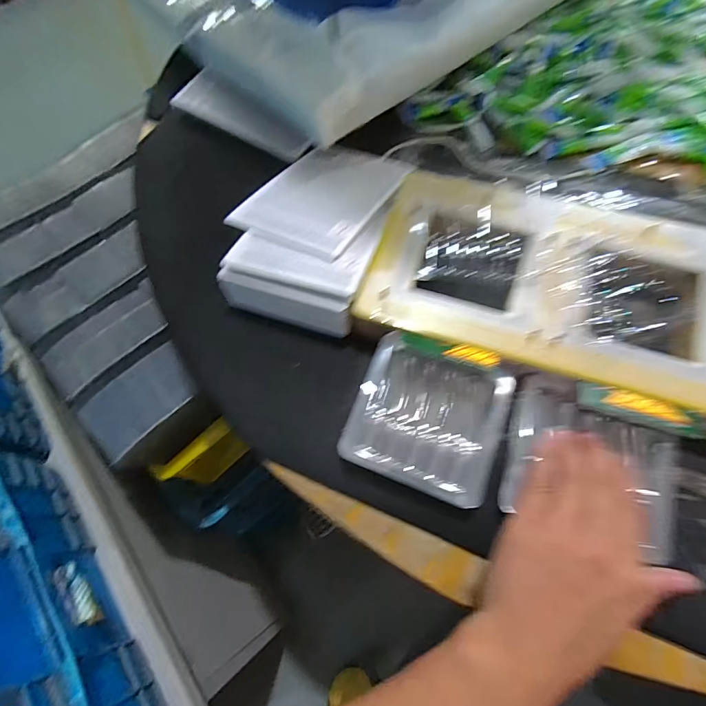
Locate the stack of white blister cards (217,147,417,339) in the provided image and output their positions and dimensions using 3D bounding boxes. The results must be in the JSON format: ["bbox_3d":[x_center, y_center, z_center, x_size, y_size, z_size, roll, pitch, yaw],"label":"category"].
[{"bbox_3d":[-0.032,-0.130,0.375,0.132,0.039,0.219,17,67,10],"label":"stack of white blister cards"}]

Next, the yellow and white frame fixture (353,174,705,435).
[{"bbox_3d":[0.226,-0.035,0.314,0.423,0.033,0.181,18,67,10],"label":"yellow and white frame fixture"}]

